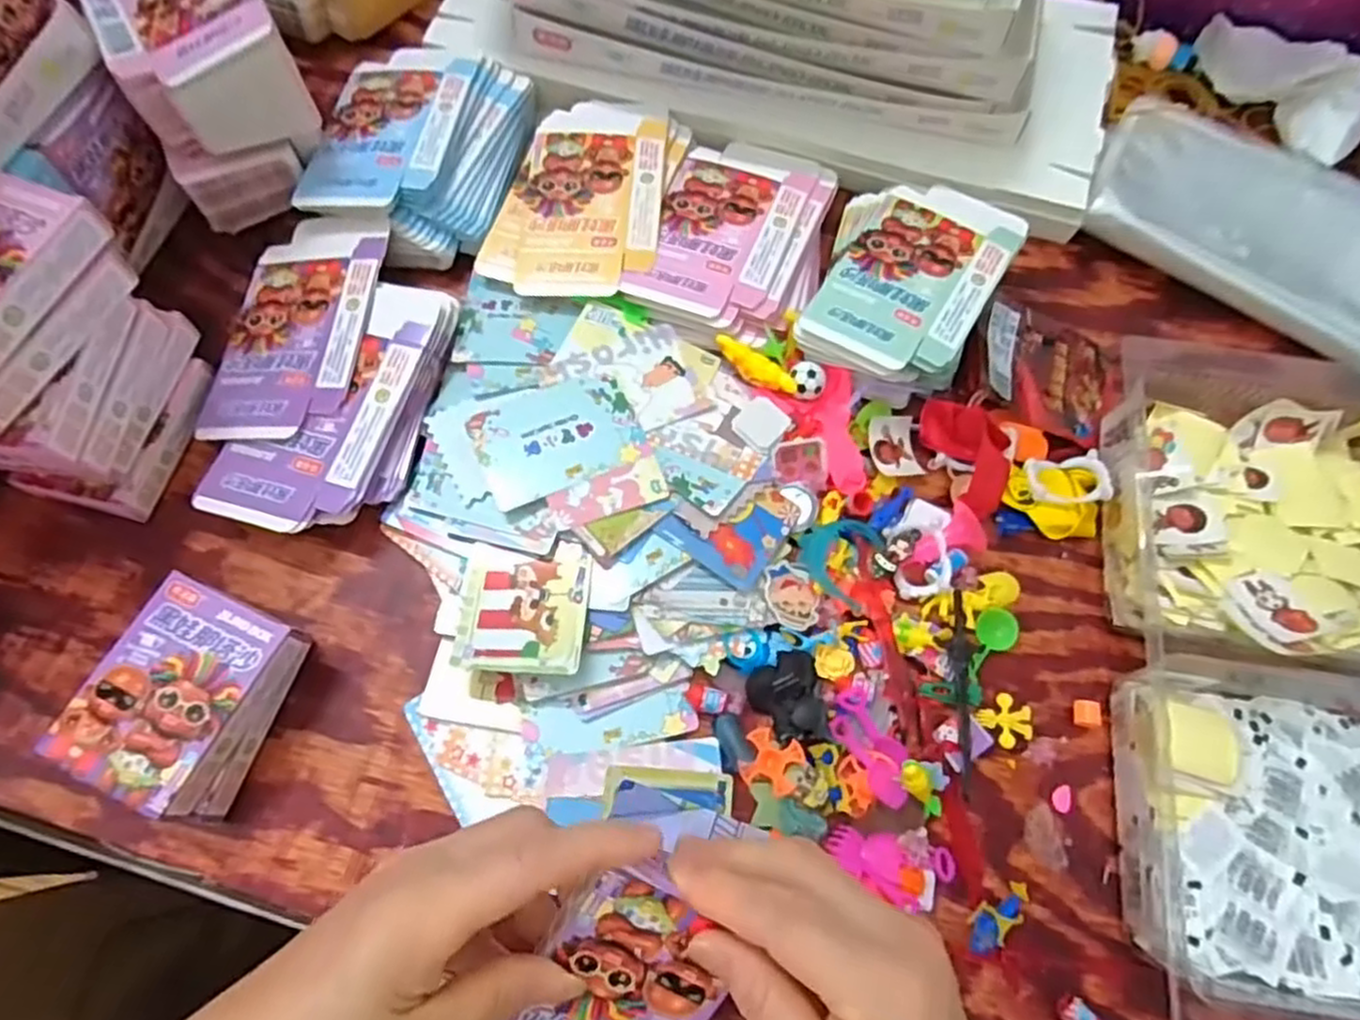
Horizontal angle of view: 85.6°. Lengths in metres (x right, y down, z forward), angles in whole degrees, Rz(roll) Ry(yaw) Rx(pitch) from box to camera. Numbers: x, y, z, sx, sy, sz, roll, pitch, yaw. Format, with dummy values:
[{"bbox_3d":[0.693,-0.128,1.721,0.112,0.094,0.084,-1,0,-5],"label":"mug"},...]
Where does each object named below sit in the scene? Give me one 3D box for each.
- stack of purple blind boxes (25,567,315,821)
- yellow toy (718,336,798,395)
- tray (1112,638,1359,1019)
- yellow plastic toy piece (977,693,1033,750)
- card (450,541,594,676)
[{"bbox_3d":[-0.230,0.088,0.347,0.066,0.048,0.091,22,71,6],"label":"stack of purple blind boxes"},{"bbox_3d":[0.043,-0.083,0.426,0.052,0.014,0.016,41,74,12],"label":"yellow toy"},{"bbox_3d":[0.320,0.161,0.345,0.223,0.034,0.182,9,70,2],"label":"tray"},{"bbox_3d":[0.168,0.108,0.375,0.025,0.004,0.024,1,70,-1],"label":"yellow plastic toy piece"},{"bbox_3d":[-0.078,0.048,0.368,0.063,0.005,0.067,3,60,2],"label":"card"}]

